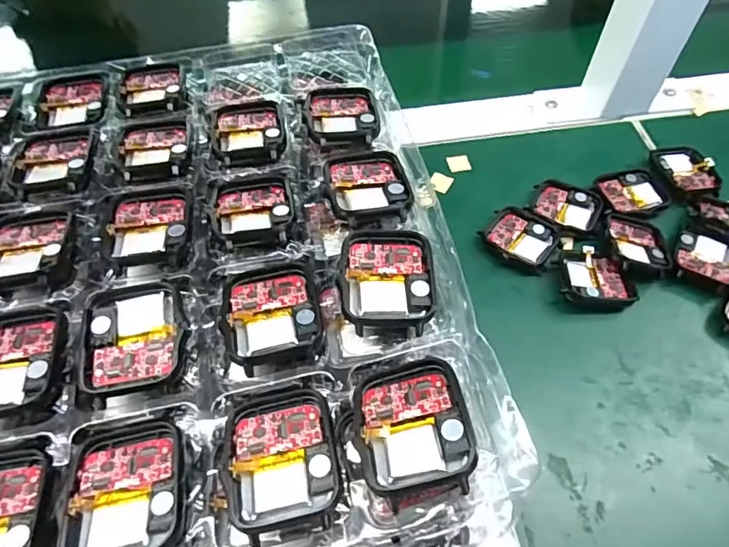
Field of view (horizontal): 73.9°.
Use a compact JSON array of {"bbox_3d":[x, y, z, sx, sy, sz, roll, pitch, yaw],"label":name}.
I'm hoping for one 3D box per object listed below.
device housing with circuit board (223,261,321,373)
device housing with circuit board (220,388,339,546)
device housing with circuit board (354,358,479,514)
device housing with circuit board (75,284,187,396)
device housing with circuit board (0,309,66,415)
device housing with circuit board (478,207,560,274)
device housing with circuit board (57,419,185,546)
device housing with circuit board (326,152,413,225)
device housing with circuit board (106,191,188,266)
[{"bbox_3d":[-0.037,0.014,0.194,0.038,0.006,0.046,-11,57,-5],"label":"device housing with circuit board"},{"bbox_3d":[-0.029,0.062,0.167,0.037,0.007,0.045,-10,58,-3],"label":"device housing with circuit board"},{"bbox_3d":[0.016,0.051,0.164,0.037,0.005,0.046,-18,49,7],"label":"device housing with circuit board"},{"bbox_3d":[-0.090,0.022,0.189,0.038,0.005,0.043,-8,57,-3],"label":"device housing with circuit board"},{"bbox_3d":[-0.136,0.033,0.187,0.038,0.007,0.044,-6,57,-2],"label":"device housing with circuit board"},{"bbox_3d":[0.101,-0.021,0.316,0.045,0.012,0.040,34,65,21],"label":"device housing with circuit board"},{"bbox_3d":[-0.079,0.072,0.163,0.037,0.008,0.046,-8,57,-3],"label":"device housing with circuit board"},{"bbox_3d":[0.001,-0.042,0.227,0.037,0.009,0.048,-7,57,-3],"label":"device housing with circuit board"},{"bbox_3d":[-0.097,-0.021,0.220,0.036,0.005,0.043,-5,57,-1],"label":"device housing with circuit board"}]

